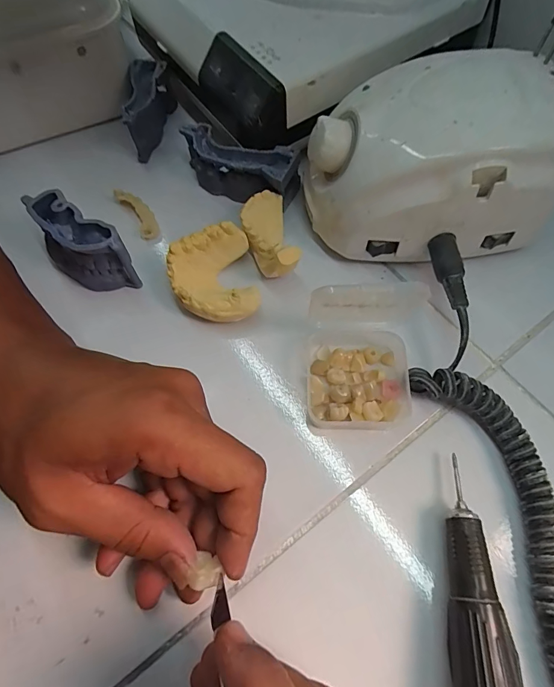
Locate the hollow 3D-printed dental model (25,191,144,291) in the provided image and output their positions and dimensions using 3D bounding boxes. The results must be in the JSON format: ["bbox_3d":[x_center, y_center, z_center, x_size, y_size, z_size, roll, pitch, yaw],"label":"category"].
[{"bbox_3d":[-0.125,-0.061,0.247,0.069,0.040,0.033,33,72,15],"label":"hollow 3D-printed dental model"}]

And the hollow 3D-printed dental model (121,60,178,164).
[{"bbox_3d":[-0.099,-0.180,0.301,0.021,0.042,0.071,4,67,4],"label":"hollow 3D-printed dental model"}]

